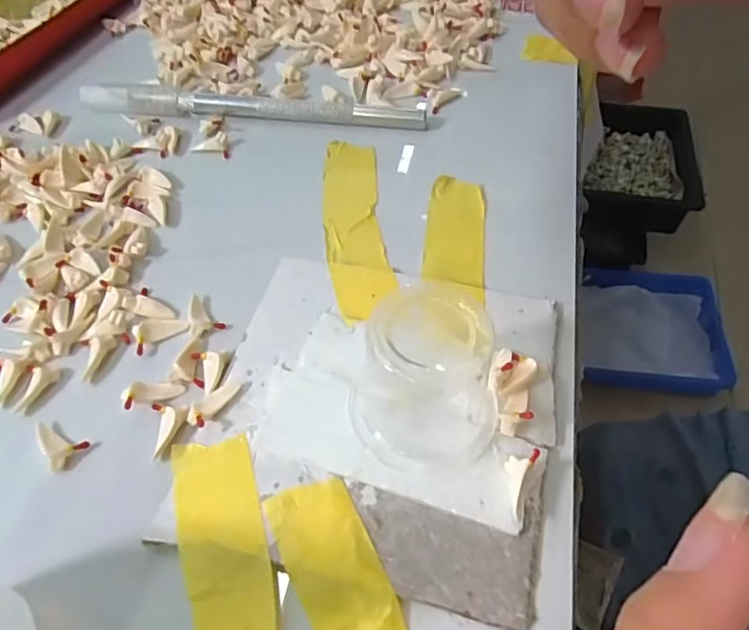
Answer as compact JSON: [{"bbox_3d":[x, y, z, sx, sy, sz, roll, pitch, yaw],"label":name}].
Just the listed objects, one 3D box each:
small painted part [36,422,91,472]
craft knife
[{"bbox_3d":[-0.086,0.034,0.151,0.015,0.006,0.010,28,61,21],"label":"small painted part"},{"bbox_3d":[-0.051,-0.089,0.236,0.144,0.010,0.014,4,53,7],"label":"craft knife"}]

